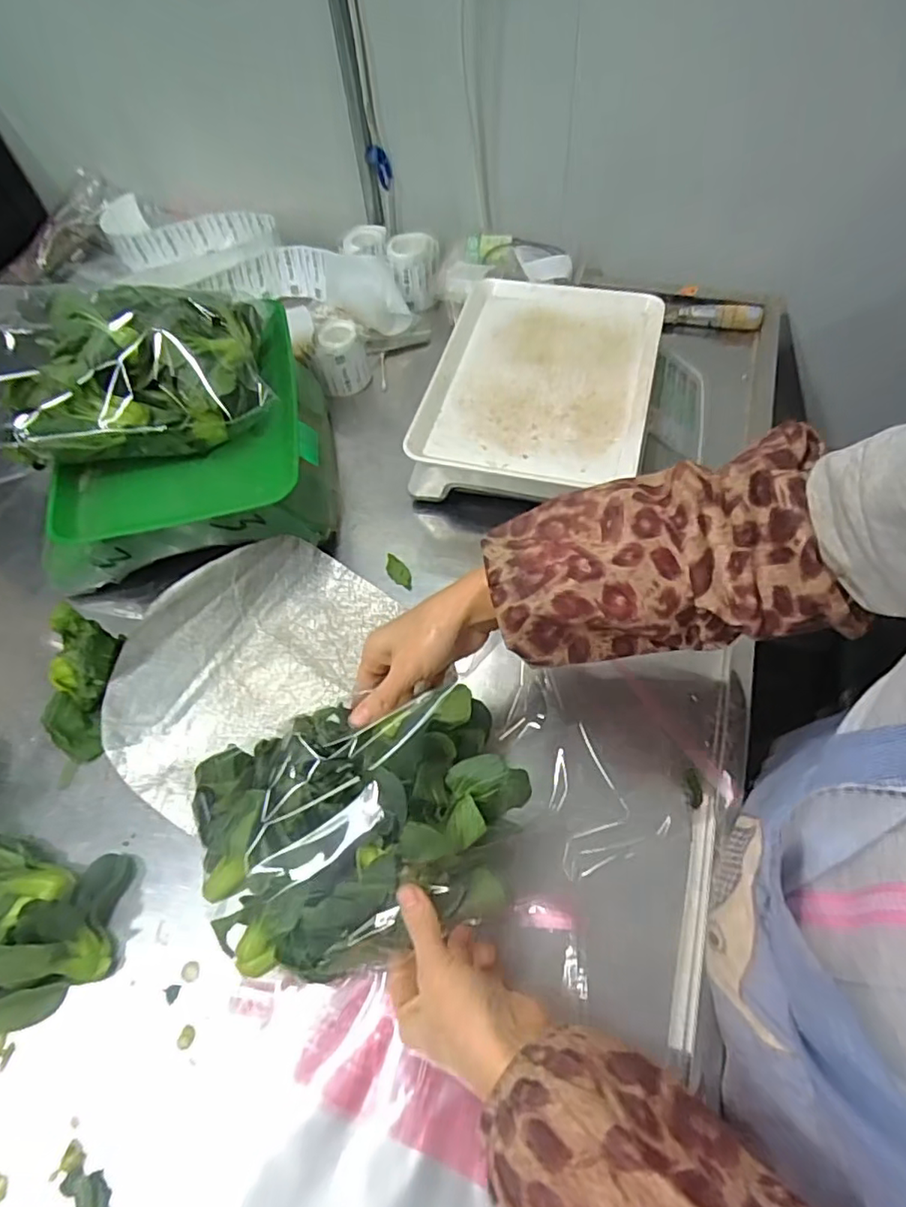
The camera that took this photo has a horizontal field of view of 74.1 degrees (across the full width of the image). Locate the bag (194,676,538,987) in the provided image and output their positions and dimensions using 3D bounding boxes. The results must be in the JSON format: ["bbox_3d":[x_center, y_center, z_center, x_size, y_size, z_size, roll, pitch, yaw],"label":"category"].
[{"bbox_3d":[-0.061,0.143,0.396,0.211,0.065,0.158,-16,62,-6],"label":"bag"}]

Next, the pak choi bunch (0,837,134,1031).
[{"bbox_3d":[-0.340,0.240,0.430,0.178,0.056,0.136,4,60,7],"label":"pak choi bunch"}]

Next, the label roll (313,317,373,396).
[{"bbox_3d":[-0.133,-0.295,0.724,0.056,0.075,0.055,-2,58,3],"label":"label roll"}]

